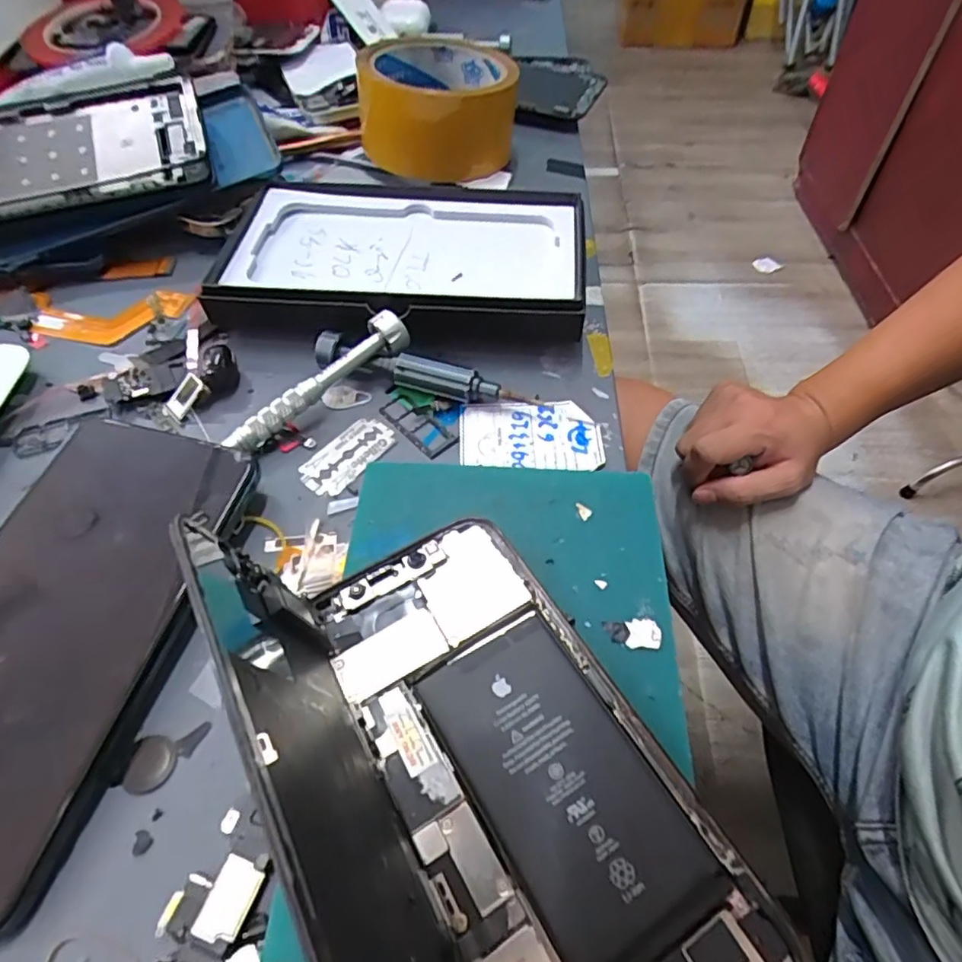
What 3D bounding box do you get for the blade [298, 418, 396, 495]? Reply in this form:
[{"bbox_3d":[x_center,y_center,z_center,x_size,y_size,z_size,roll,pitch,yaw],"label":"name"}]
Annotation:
[{"bbox_3d":[-0.056,-0.011,0.250,0.022,0.004,0.041,31,59,21],"label":"blade"}]

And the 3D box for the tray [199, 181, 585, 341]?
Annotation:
[{"bbox_3d":[-0.043,-0.113,0.307,0.184,0.032,0.106,5,53,3],"label":"tray"}]

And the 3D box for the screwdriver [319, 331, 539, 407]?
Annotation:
[{"bbox_3d":[-0.026,-0.046,0.264,0.098,0.019,0.012,12,54,8],"label":"screwdriver"}]

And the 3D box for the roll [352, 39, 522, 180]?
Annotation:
[{"bbox_3d":[-0.028,-0.240,0.383,0.092,0.049,0.098,0,53,0],"label":"roll"}]

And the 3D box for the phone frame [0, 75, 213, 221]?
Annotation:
[{"bbox_3d":[-0.235,-0.176,0.324,0.164,0.010,0.081,-16,71,-7],"label":"phone frame"}]

